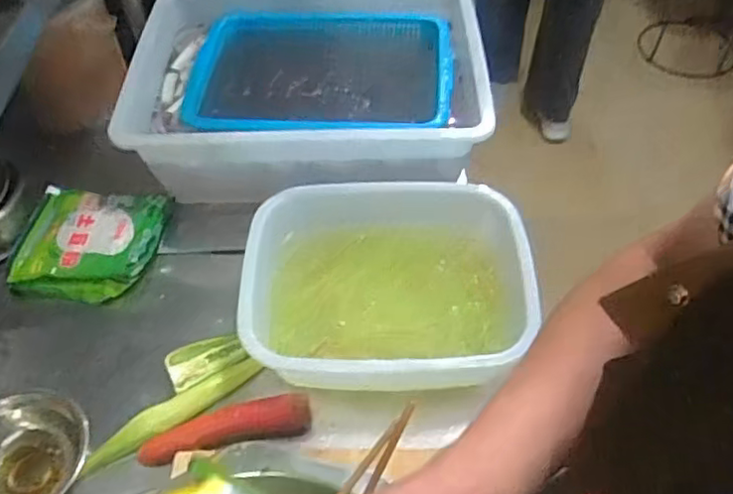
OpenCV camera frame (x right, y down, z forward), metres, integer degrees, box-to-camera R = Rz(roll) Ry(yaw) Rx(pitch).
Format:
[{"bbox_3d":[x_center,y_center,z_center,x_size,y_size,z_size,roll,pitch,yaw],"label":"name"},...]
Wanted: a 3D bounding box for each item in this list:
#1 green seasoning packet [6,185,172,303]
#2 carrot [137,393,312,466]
[{"bbox_3d":[-0.378,-0.001,0.897,0.185,0.053,0.176,4,51,6],"label":"green seasoning packet"},{"bbox_3d":[-0.154,0.201,0.715,0.186,0.034,0.036,-13,52,-8],"label":"carrot"}]

